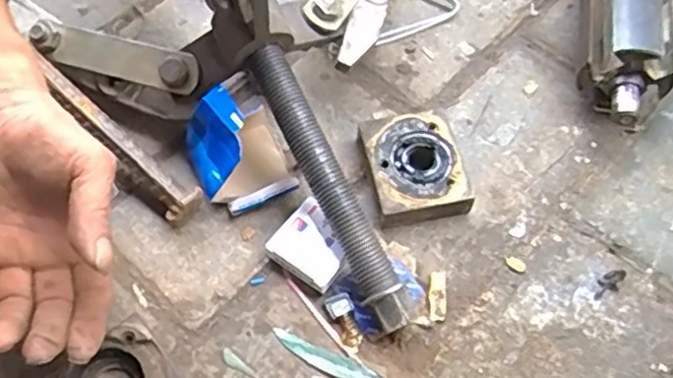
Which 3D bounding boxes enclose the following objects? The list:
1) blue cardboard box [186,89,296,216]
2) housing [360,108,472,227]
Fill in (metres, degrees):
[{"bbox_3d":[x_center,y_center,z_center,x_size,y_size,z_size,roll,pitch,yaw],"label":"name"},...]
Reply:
[{"bbox_3d":[-0.072,-0.030,0.473,0.066,0.060,0.079,-19,64,-12],"label":"blue cardboard box"},{"bbox_3d":[0.056,-0.015,0.490,0.065,0.027,0.083,-11,62,-8],"label":"housing"}]

